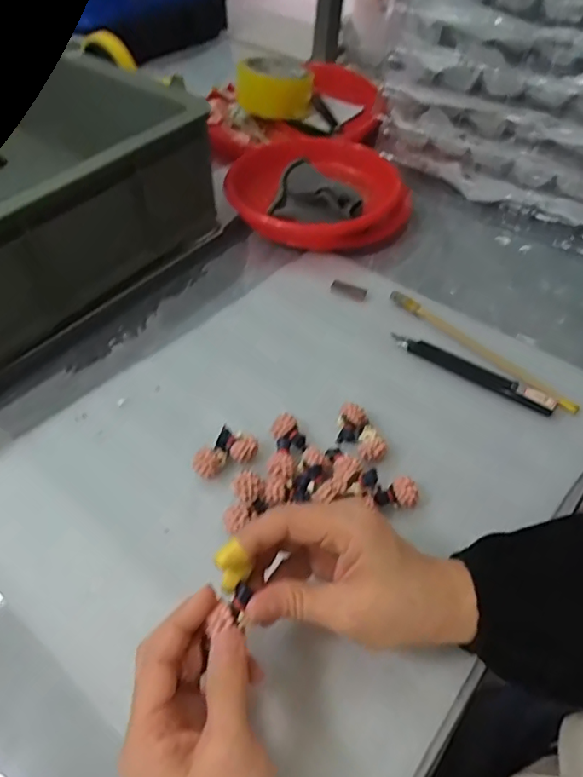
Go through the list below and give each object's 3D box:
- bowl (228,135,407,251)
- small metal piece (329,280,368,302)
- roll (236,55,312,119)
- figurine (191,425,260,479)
[{"bbox_3d":[0.034,-0.207,0.555,0.171,0.055,0.152,18,52,14],"label":"bowl"},{"bbox_3d":[0.053,-0.092,0.495,0.033,0.004,0.014,18,53,14],"label":"small metal piece"},{"bbox_3d":[-0.022,-0.412,0.724,0.100,0.047,0.088,7,51,5],"label":"roll"},{"bbox_3d":[-0.047,0.049,0.378,0.032,0.024,0.039,30,56,22],"label":"figurine"}]

